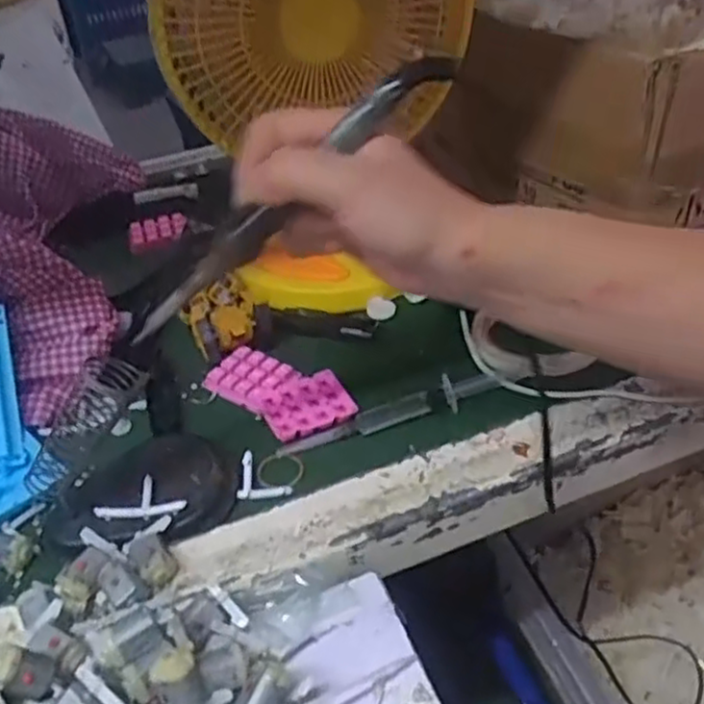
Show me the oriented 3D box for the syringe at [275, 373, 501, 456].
[{"bbox_3d":[0.027,0.041,0.496,0.155,0.020,0.019,-16,40,-13],"label":"syringe"}]

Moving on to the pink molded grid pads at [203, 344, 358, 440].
[{"bbox_3d":[-0.052,0.027,0.530,0.060,0.009,0.113,-34,46,-31],"label":"pink molded grid pads"}]

